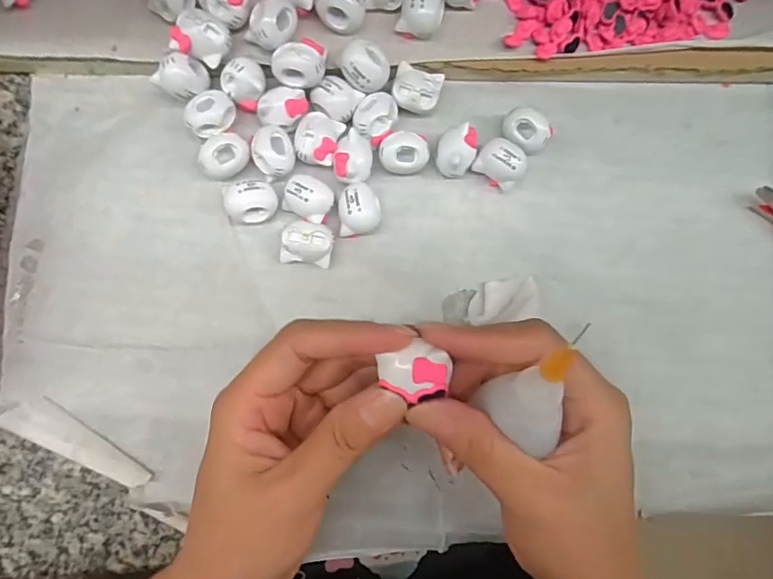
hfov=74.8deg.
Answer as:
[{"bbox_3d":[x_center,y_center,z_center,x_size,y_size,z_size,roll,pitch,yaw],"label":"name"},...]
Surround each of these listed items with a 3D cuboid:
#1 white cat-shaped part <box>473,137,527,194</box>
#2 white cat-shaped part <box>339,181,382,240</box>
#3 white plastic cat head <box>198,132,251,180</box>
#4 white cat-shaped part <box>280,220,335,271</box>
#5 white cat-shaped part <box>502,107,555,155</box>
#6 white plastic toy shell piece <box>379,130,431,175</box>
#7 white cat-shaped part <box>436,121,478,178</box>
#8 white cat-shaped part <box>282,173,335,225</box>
[{"bbox_3d":[0.061,-0.067,0.265,0.024,0.019,0.022,31,81,-1],"label":"white cat-shaped part"},{"bbox_3d":[-0.013,-0.040,0.255,0.020,0.018,0.027,6,83,-5],"label":"white cat-shaped part"},{"bbox_3d":[-0.080,-0.065,0.251,0.024,0.019,0.018,-20,85,-7],"label":"white plastic cat head"},{"bbox_3d":[-0.039,-0.023,0.250,0.025,0.018,0.021,9,82,-4],"label":"white cat-shaped part"},{"bbox_3d":[0.074,-0.084,0.268,0.025,0.018,0.019,41,81,1],"label":"white cat-shaped part"},{"bbox_3d":[0.009,-0.069,0.262,0.025,0.018,0.020,9,82,-4],"label":"white plastic toy shell piece"},{"bbox_3d":[0.036,-0.071,0.264,0.020,0.020,0.025,27,81,-2],"label":"white cat-shaped part"},{"bbox_3d":[-0.038,-0.047,0.252,0.024,0.017,0.024,24,82,-2],"label":"white cat-shaped part"}]

